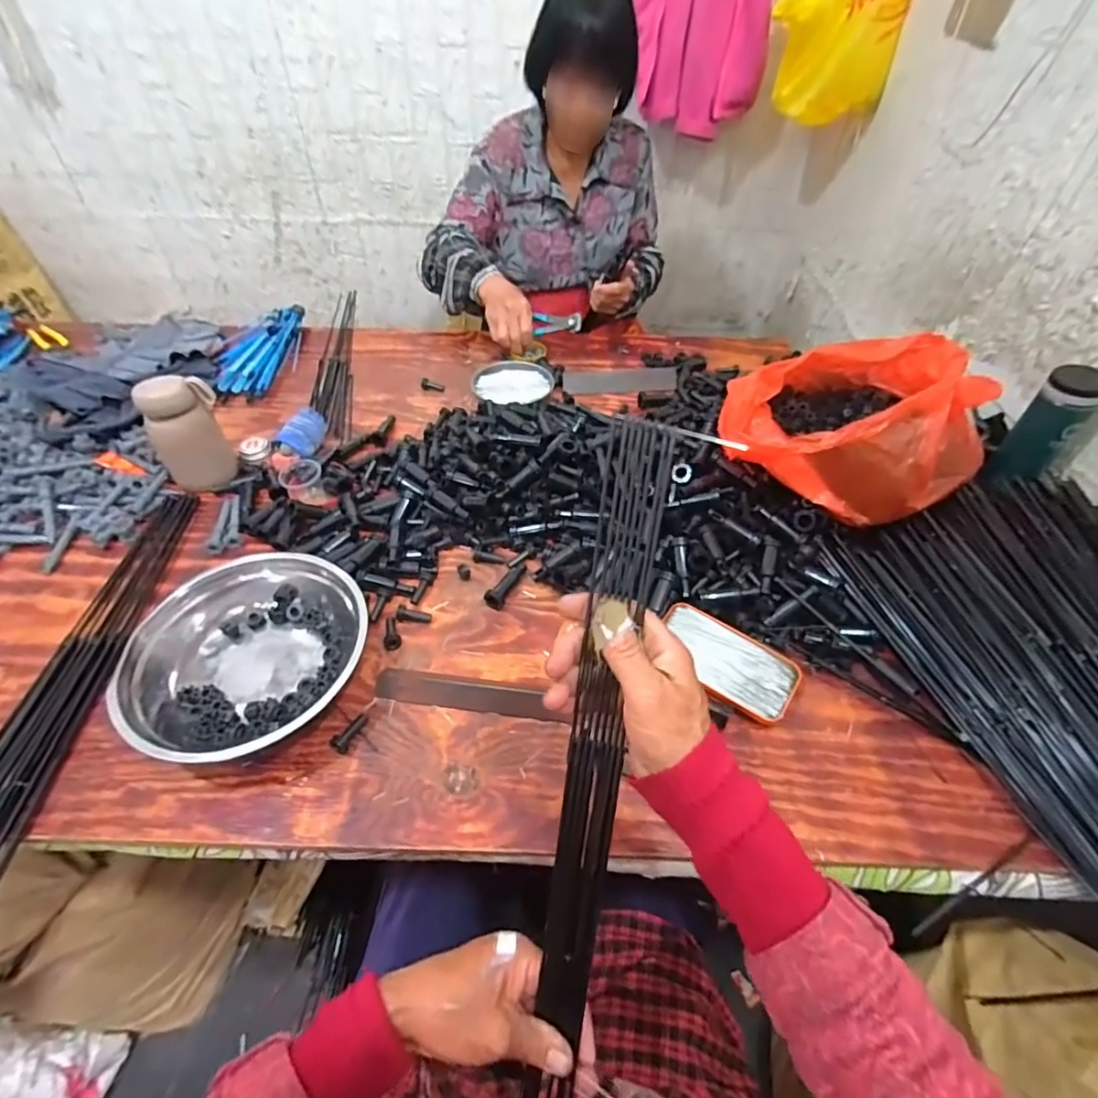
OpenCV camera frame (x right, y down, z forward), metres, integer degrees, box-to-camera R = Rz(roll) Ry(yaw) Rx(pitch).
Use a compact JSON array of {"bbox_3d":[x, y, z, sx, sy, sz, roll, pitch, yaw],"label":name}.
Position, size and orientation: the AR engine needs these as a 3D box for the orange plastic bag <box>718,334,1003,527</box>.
[{"bbox_3d":[0.375,-0.157,0.666,0.254,0.120,0.292,36,57,27],"label":"orange plastic bag"}]

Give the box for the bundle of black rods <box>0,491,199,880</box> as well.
[{"bbox_3d":[-0.474,0.129,0.536,0.090,0.025,0.526,0,48,-1],"label":"bundle of black rods"}]

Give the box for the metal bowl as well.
[{"bbox_3d":[-0.285,0.108,0.531,0.204,0.072,0.205,0,48,0],"label":"metal bowl"}]

